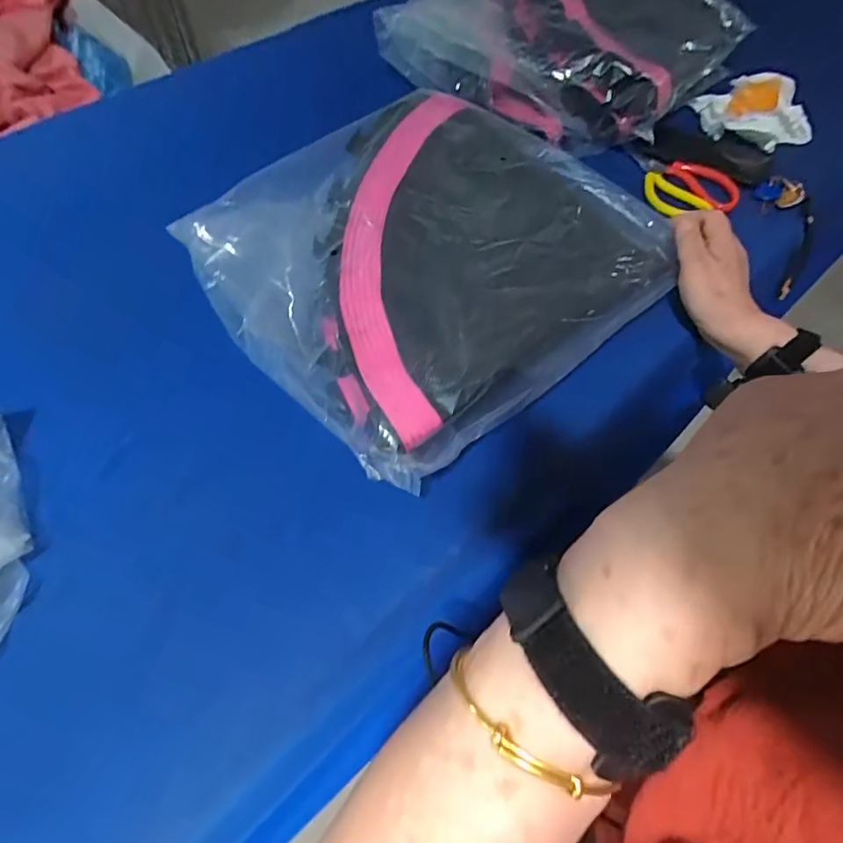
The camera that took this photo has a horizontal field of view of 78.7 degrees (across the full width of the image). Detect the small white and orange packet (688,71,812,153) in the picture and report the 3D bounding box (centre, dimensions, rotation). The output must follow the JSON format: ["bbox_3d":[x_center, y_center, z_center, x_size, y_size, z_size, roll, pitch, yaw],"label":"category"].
[{"bbox_3d":[0.467,-0.436,0.719,0.124,0.062,0.132,-6,55,-2],"label":"small white and orange packet"}]

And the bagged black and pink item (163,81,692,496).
[{"bbox_3d":[0.015,-0.186,0.524,0.402,0.100,0.367,-36,61,-22],"label":"bagged black and pink item"}]

